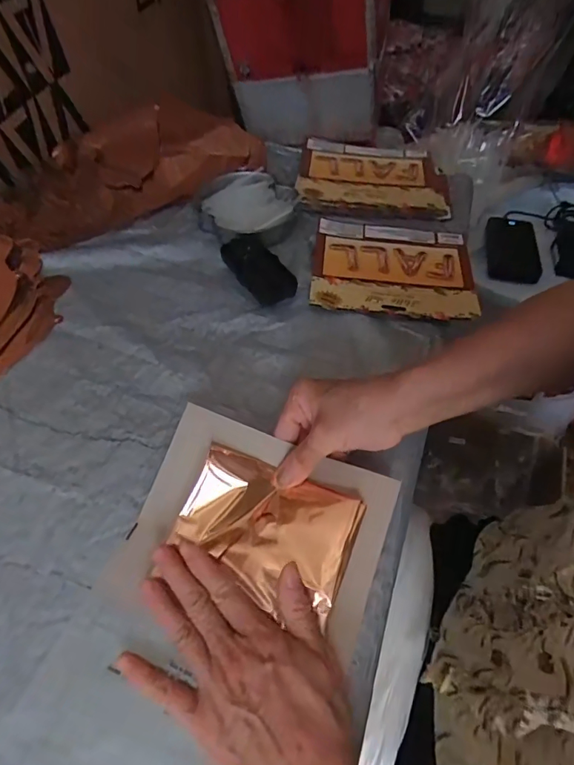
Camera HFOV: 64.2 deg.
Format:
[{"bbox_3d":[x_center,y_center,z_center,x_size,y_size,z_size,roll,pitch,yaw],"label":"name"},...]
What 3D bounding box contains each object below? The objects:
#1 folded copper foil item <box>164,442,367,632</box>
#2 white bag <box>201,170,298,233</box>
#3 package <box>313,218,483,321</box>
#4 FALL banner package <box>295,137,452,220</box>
[{"bbox_3d":[-0.017,0.115,0.364,0.134,0.014,0.093,19,69,14],"label":"folded copper foil item"},{"bbox_3d":[-0.051,-0.245,0.617,0.121,0.022,0.107,7,54,5],"label":"white bag"},{"bbox_3d":[0.128,-0.143,0.560,0.189,0.006,0.159,6,54,4],"label":"package"},{"bbox_3d":[0.128,-0.307,0.675,0.213,0.014,0.183,6,54,4],"label":"FALL banner package"}]

